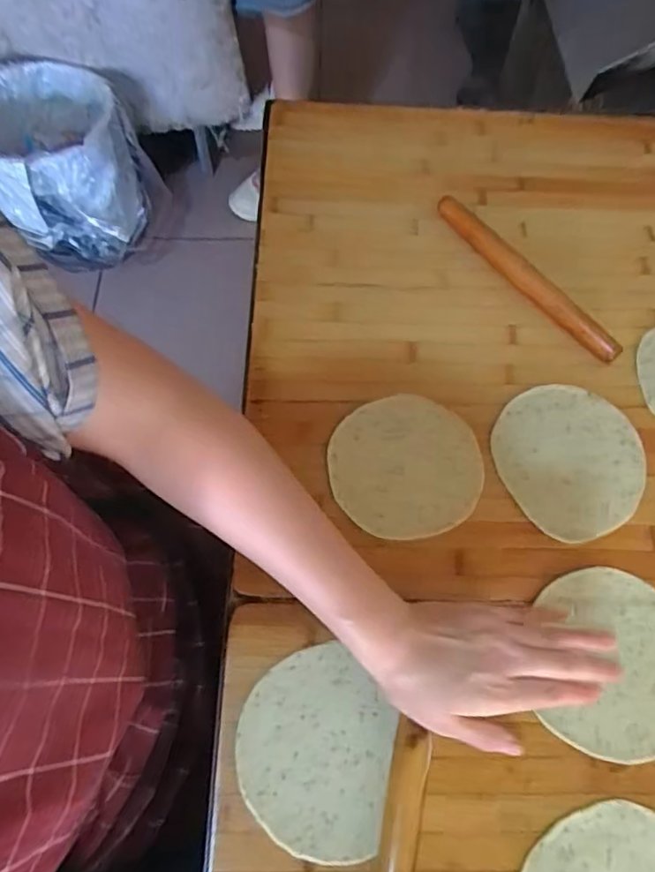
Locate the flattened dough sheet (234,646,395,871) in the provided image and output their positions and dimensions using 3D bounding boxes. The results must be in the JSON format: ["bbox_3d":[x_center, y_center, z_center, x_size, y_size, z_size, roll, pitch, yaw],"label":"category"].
[{"bbox_3d":[-0.009,0.218,0.406,0.105,0.005,0.125,13,65,4],"label":"flattened dough sheet"}]

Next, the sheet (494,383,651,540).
[{"bbox_3d":[0.215,0.018,0.503,0.127,0.007,0.131,-21,68,-11],"label":"sheet"}]

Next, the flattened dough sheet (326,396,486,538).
[{"bbox_3d":[0.067,0.025,0.498,0.129,0.007,0.124,-14,66,-8],"label":"flattened dough sheet"}]

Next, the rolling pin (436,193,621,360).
[{"bbox_3d":[0.198,-0.159,0.576,0.027,0.023,0.233,-37,71,-17],"label":"rolling pin"}]

